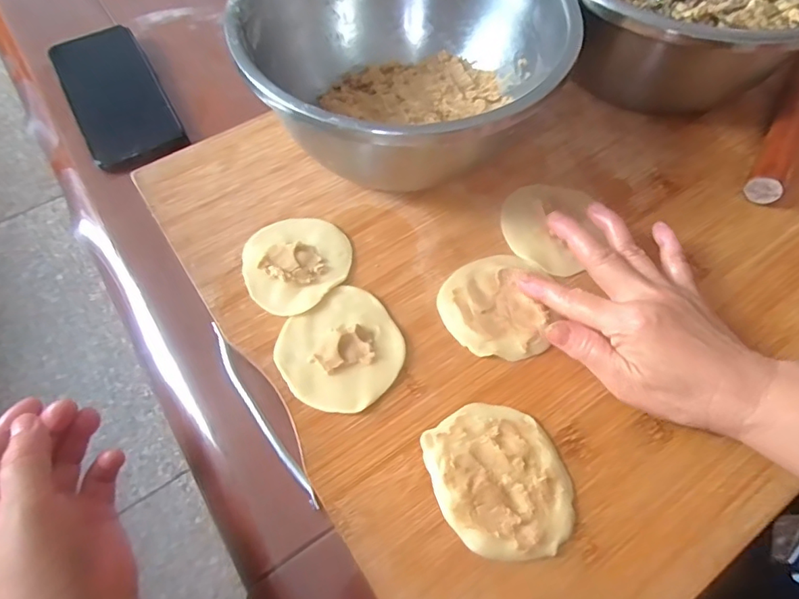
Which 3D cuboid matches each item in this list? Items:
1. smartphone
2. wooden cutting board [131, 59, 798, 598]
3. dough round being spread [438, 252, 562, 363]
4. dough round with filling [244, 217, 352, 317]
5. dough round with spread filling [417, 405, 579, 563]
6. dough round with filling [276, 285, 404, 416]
[{"bbox_3d":[-0.250,-0.180,0.456,0.076,0.008,0.156,-26,72,-15],"label":"smartphone"},{"bbox_3d":[0.209,-0.111,0.422,0.714,0.035,0.443,-30,64,-18],"label":"wooden cutting board"},{"bbox_3d":[0.068,0.005,0.349,0.075,0.007,0.076,1,59,-1],"label":"dough round being spread"},{"bbox_3d":[-0.074,-0.029,0.363,0.073,0.010,0.076,1,62,-2],"label":"dough round with filling"},{"bbox_3d":[0.058,0.102,0.296,0.073,0.004,0.085,-18,64,-11],"label":"dough round with spread filling"},{"bbox_3d":[-0.037,0.031,0.330,0.076,0.007,0.076,1,62,-2],"label":"dough round with filling"}]

